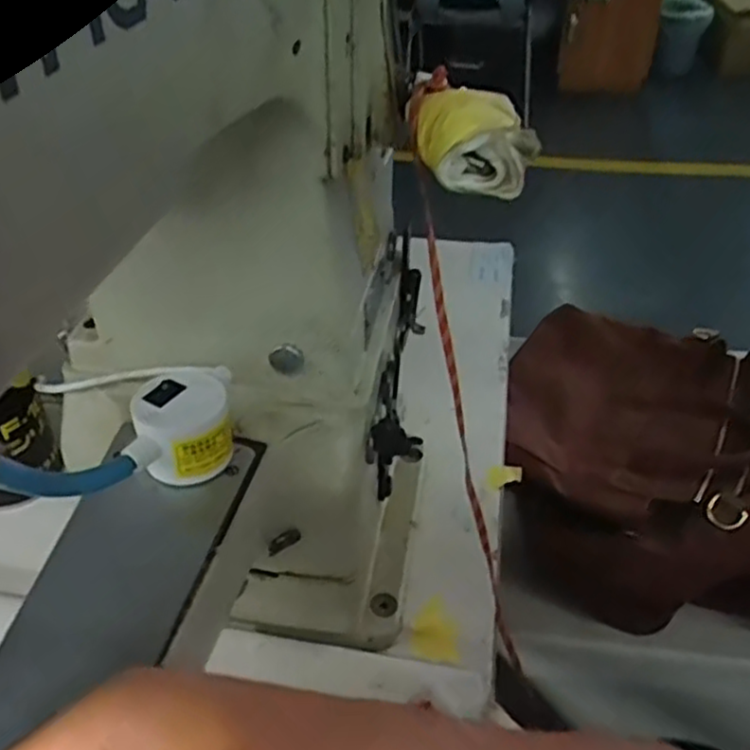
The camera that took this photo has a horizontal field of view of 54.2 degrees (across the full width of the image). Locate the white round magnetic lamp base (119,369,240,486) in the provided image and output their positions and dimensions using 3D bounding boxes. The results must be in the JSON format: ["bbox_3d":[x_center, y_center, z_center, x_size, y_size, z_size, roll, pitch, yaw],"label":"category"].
[{"bbox_3d":[-0.077,0.018,0.295,0.038,0.032,0.043,-8,40,-8],"label":"white round magnetic lamp base"}]

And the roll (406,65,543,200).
[{"bbox_3d":[0.035,-0.089,0.267,0.045,0.027,0.046,-1,40,1],"label":"roll"}]

